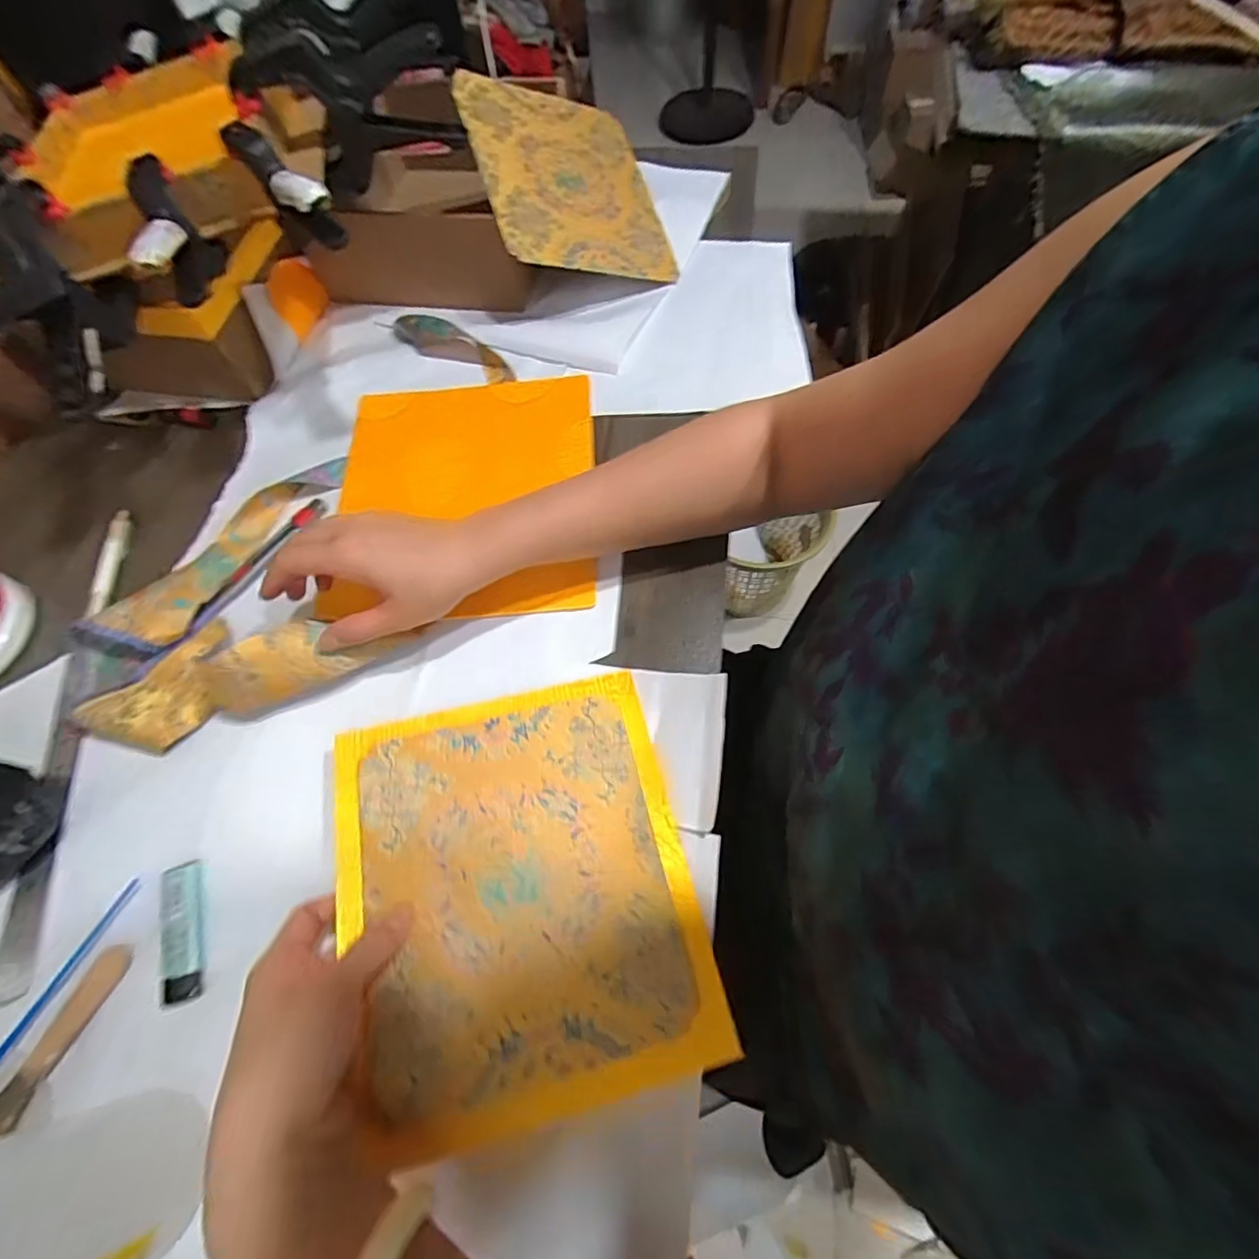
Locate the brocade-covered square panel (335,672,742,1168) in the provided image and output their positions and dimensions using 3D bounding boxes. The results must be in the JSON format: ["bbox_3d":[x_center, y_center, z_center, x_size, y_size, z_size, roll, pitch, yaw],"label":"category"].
[{"bbox_3d":[-0.066,0.149,0.343,0.195,0.006,0.228,-12,63,-10],"label":"brocade-covered square panel"}]

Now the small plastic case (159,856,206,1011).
[{"bbox_3d":[-0.277,0.186,0.356,0.022,0.010,0.078,-18,64,-5],"label":"small plastic case"}]

